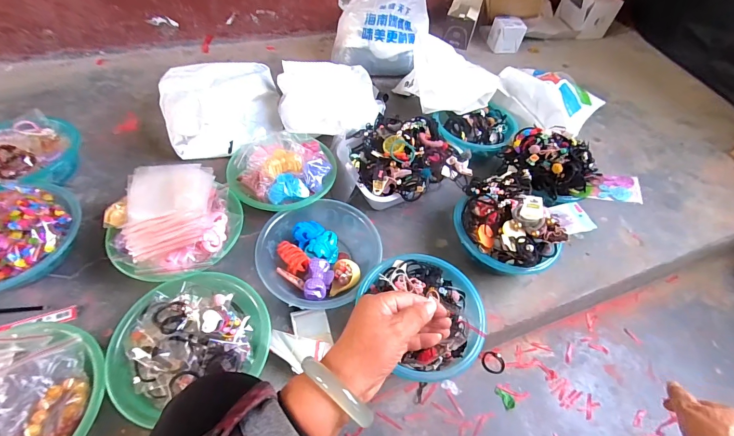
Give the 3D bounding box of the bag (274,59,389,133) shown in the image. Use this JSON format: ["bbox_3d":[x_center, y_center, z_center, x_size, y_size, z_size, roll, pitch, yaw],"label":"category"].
[{"bbox_3d":[-0.092,-0.321,0.936,0.285,0.078,0.259,-1,53,-6],"label":"bag"}]

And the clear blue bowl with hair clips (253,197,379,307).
[{"bbox_3d":[-0.099,0.074,0.707,0.233,0.075,0.223,3,53,-4],"label":"clear blue bowl with hair clips"}]

